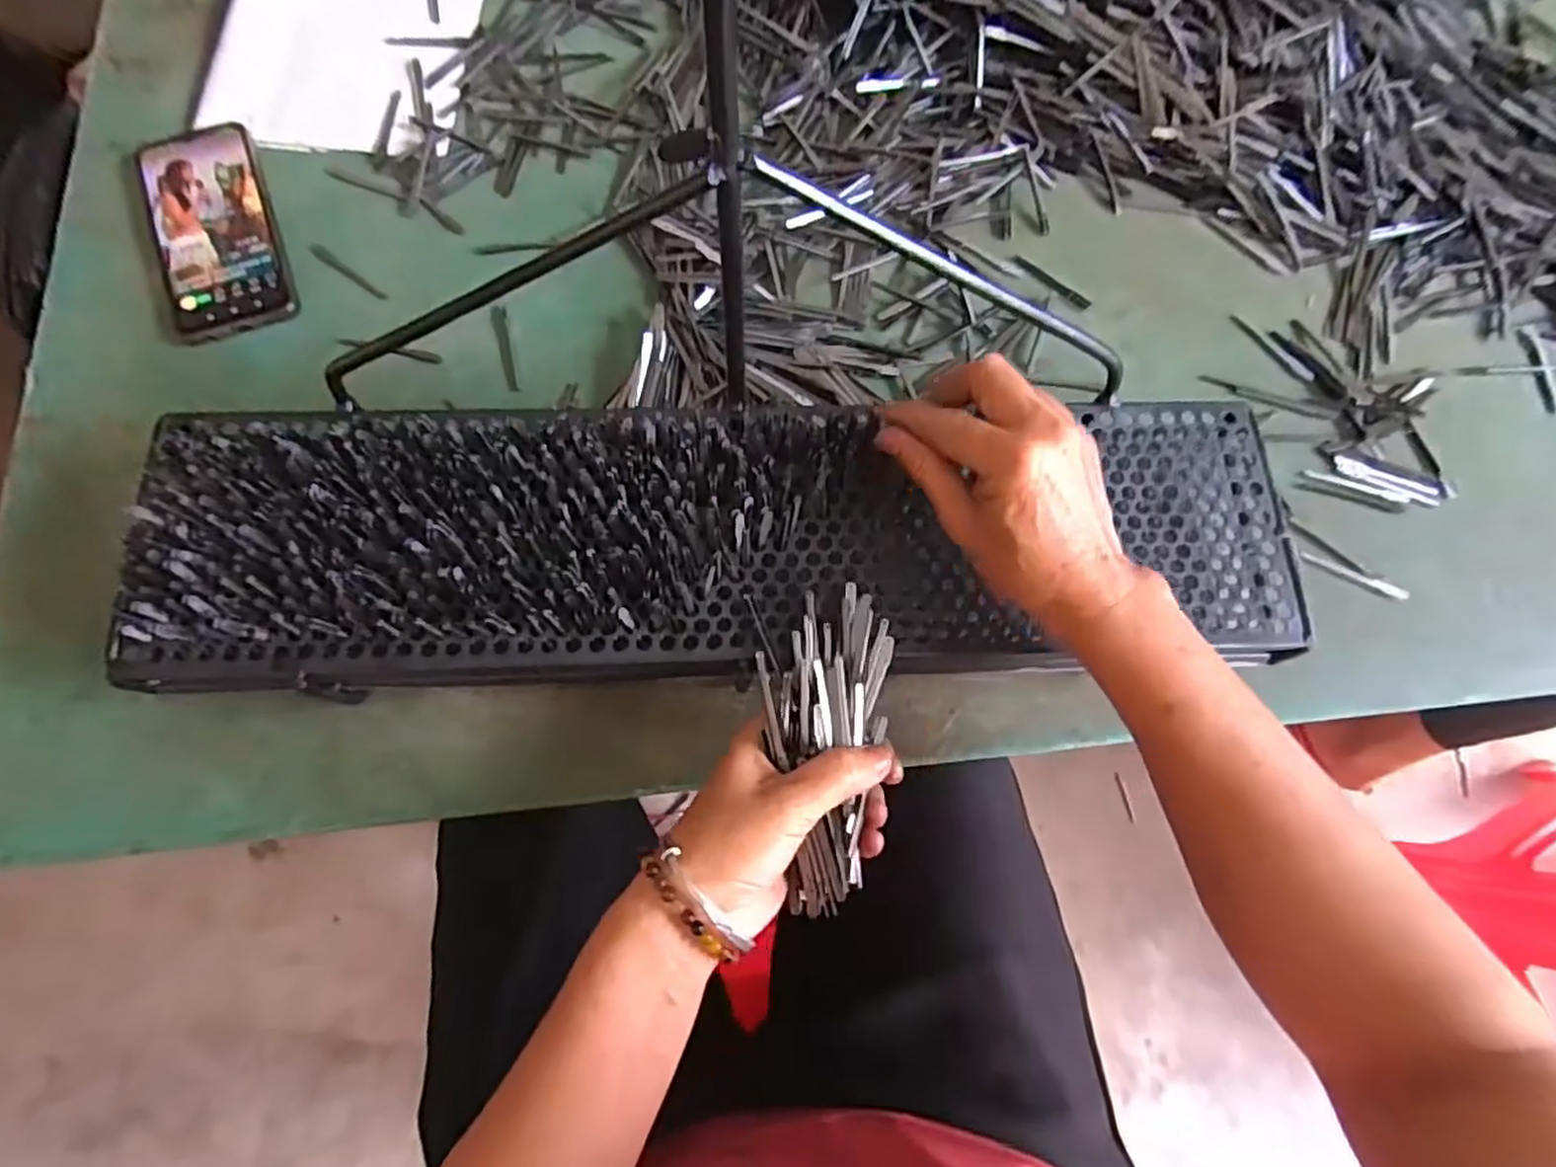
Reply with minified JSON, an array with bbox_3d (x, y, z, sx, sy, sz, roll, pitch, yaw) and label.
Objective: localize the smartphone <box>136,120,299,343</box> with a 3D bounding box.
[{"bbox_3d":[-0.382,-0.241,0.489,0.079,0.010,0.163,-19,75,-7],"label":"smartphone"}]

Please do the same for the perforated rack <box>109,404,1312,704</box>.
[{"bbox_3d":[-0.021,-0.024,0.378,0.587,0.037,0.143,-2,74,-5],"label":"perforated rack"}]

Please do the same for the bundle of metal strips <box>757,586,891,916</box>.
[{"bbox_3d":[0.020,0.076,0.339,0.061,0.035,0.148,6,77,-1],"label":"bundle of metal strips"}]

